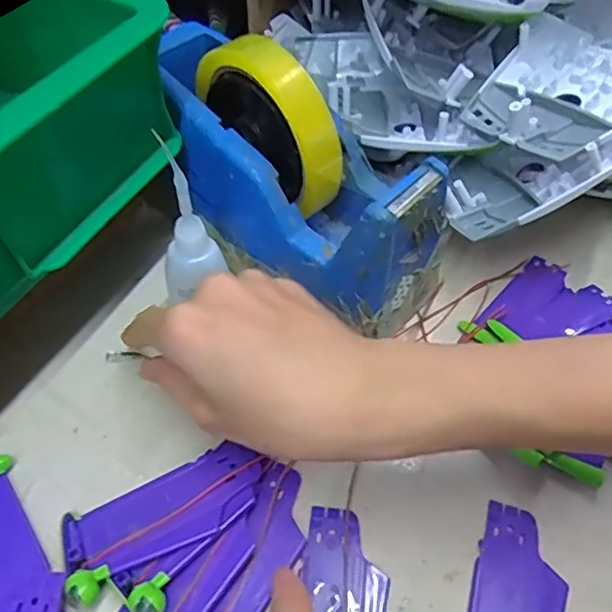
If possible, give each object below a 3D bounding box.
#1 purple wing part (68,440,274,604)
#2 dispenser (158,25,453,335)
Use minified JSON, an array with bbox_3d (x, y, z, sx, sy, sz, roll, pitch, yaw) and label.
[{"bbox_3d":[-0.060,0.092,0.263,0.091,0.009,0.038,-20,56,-18],"label":"purple wing part"},{"bbox_3d":[-0.011,-0.076,0.326,0.205,0.111,0.075,44,62,10],"label":"dispenser"}]

